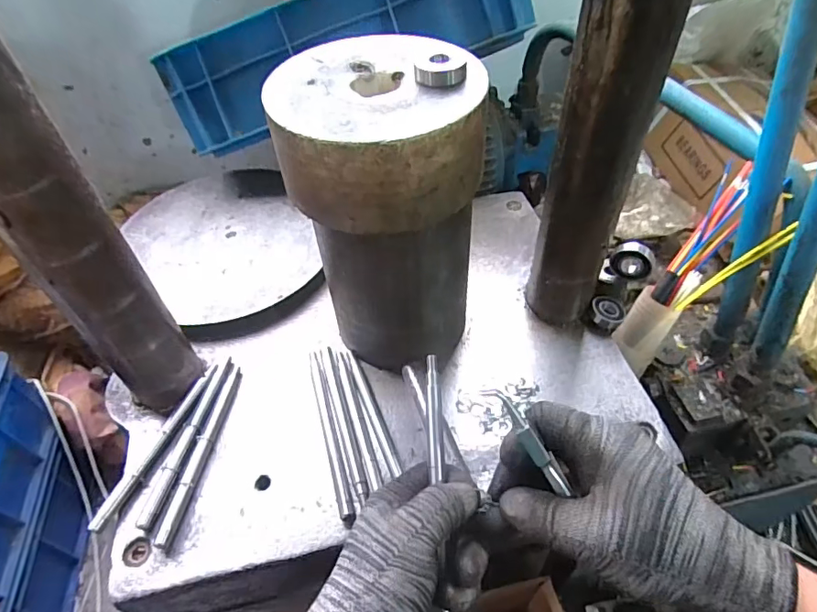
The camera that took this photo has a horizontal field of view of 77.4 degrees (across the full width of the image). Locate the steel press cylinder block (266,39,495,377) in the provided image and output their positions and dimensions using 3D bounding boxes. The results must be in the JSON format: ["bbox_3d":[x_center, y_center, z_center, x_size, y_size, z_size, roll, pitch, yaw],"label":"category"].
[{"bbox_3d":[-0.018,-0.064,0.423,0.136,0.247,0.141,-18,50,-12],"label":"steel press cylinder block"}]

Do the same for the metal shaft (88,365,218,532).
[{"bbox_3d":[-0.214,0.116,0.442,0.012,0.009,0.160,15,51,16],"label":"metal shaft"}]

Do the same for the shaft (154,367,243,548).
[{"bbox_3d":[-0.176,0.121,0.439,0.011,0.011,0.161,4,49,7],"label":"shaft"}]

